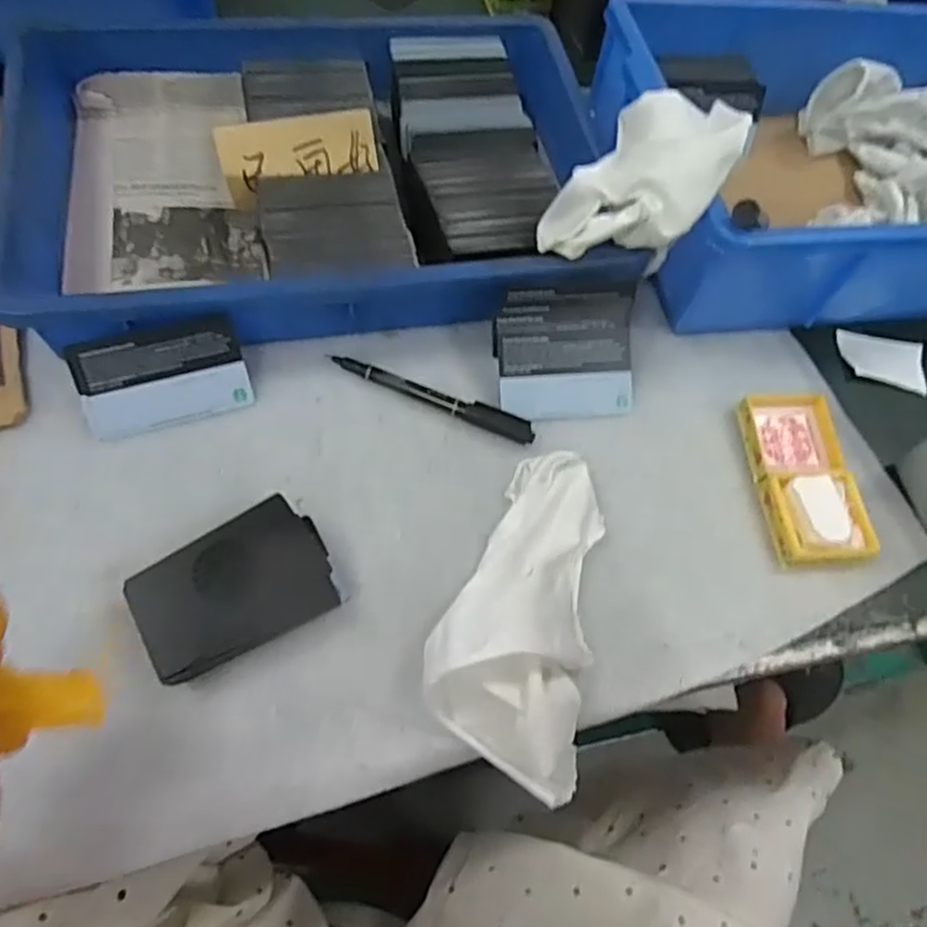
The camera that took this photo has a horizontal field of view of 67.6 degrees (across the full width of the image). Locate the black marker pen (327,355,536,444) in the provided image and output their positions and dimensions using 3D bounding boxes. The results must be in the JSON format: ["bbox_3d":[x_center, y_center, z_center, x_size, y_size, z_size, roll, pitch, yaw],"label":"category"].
[{"bbox_3d":[-0.019,-0.040,0.420,0.129,0.007,0.015,20,62,1],"label":"black marker pen"}]

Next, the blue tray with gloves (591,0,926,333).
[{"bbox_3d":[0.307,-0.241,0.510,0.392,0.103,0.269,-2,64,-10],"label":"blue tray with gloves"}]

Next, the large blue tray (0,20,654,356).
[{"bbox_3d":[-0.091,-0.188,0.452,0.357,0.065,0.245,-8,65,-13],"label":"large blue tray"}]

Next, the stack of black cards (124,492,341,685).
[{"bbox_3d":[-0.112,0.063,0.346,0.090,0.028,0.063,-27,70,-20],"label":"stack of black cards"}]

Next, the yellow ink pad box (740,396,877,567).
[{"bbox_3d":[0.210,0.005,0.424,0.061,0.020,0.110,-2,64,-10],"label":"yellow ink pad box"}]

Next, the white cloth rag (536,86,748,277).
[{"bbox_3d":[0.114,-0.175,0.418,0.079,0.072,0.144,32,63,8],"label":"white cloth rag"}]

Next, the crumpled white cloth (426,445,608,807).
[{"bbox_3d":[0.031,0.068,0.353,0.083,0.039,0.174,12,63,-1],"label":"crumpled white cloth"}]

